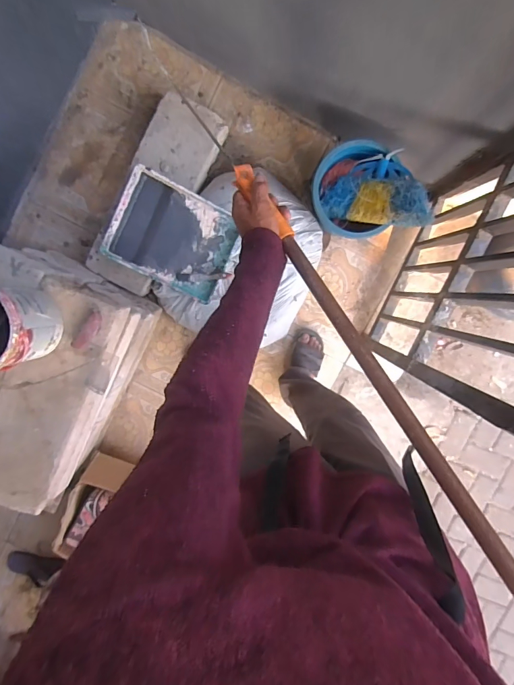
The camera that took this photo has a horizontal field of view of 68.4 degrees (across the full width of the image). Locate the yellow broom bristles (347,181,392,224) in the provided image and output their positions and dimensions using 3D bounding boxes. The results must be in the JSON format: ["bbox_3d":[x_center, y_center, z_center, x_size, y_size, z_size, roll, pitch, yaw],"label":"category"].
[{"bbox_3d":[0.316,-0.381,1.032,0.114,0.025,0.104,19,107,32],"label":"yellow broom bristles"}]

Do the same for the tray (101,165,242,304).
[{"bbox_3d":[-0.245,-0.316,1.141,0.354,0.072,0.275,27,98,-3],"label":"tray"}]

